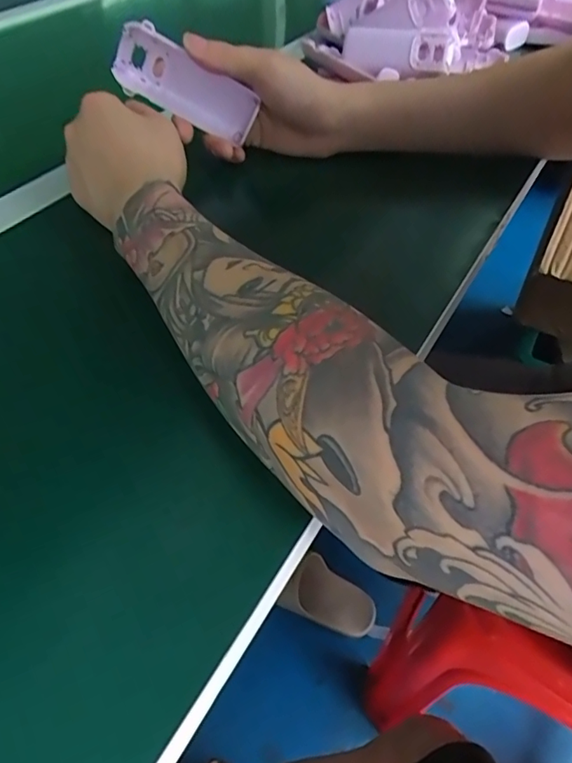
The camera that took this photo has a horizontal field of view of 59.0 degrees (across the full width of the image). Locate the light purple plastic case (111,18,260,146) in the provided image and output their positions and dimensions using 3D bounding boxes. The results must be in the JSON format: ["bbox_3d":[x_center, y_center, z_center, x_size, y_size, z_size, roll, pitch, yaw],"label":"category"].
[{"bbox_3d":[-0.073,-0.221,0.376,0.100,0.044,0.027,21,43,-20],"label":"light purple plastic case"}]

